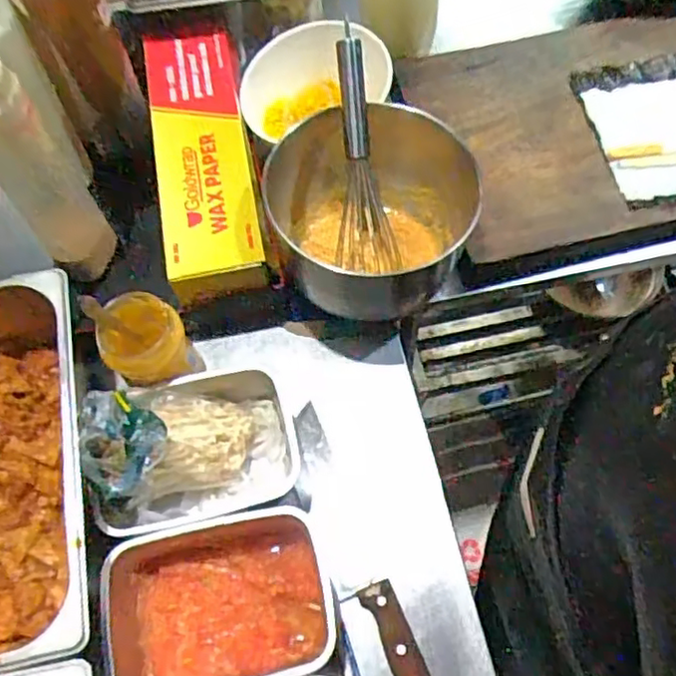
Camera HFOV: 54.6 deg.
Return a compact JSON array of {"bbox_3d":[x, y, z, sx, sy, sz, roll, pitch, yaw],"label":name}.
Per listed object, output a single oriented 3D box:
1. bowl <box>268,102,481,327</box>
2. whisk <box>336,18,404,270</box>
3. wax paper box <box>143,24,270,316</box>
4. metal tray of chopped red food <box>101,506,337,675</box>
[{"bbox_3d":[0.039,-0.131,0.701,0.192,0.120,0.197,-1,65,1],"label":"bowl"},{"bbox_3d":[0.020,-0.190,0.706,0.064,0.066,0.245,-9,109,-3],"label":"whisk"},{"bbox_3d":[-0.145,-0.200,0.713,0.101,0.052,0.332,-10,65,-3],"label":"wax paper box"},{"bbox_3d":[-0.107,0.231,0.565,0.188,0.065,0.131,-9,65,-3],"label":"metal tray of chopped red food"}]

